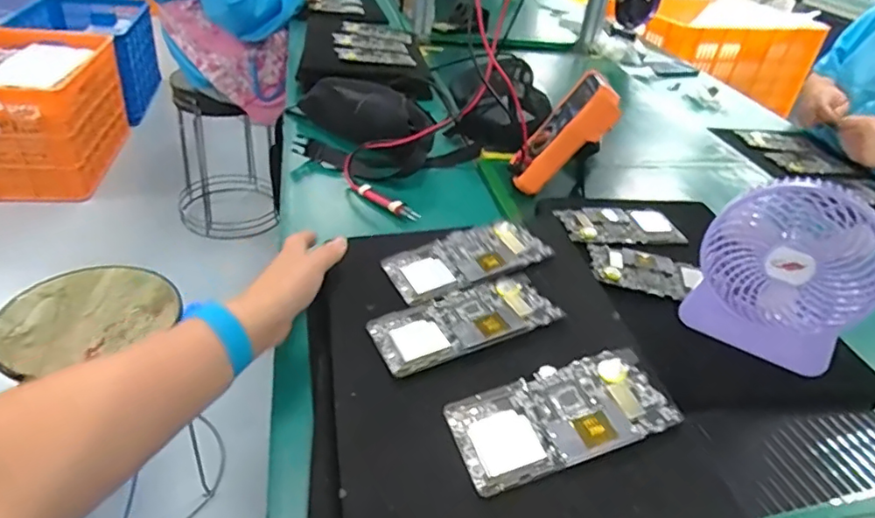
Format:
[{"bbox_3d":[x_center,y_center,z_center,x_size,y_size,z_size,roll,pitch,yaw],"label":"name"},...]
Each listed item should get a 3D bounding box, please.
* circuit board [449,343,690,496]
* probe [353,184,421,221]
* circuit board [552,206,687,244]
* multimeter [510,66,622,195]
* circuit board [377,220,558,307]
[{"bbox_3d":[0.089,0.112,0.415,0.155,0.004,0.074,-16,45,-13],"label":"circuit board"},{"bbox_3d":[-0.077,-0.081,0.790,0.118,0.020,0.021,26,38,27],"label":"probe"},{"bbox_3d":[0.233,-0.044,0.723,0.156,0.010,0.079,-5,35,-16],"label":"circuit board"},{"bbox_3d":[0.171,-0.170,0.789,0.054,0.176,0.073,33,28,-20],"label":"multimeter"},{"bbox_3d":[0.029,-0.001,0.560,0.153,0.005,0.075,-18,44,-17],"label":"circuit board"}]

